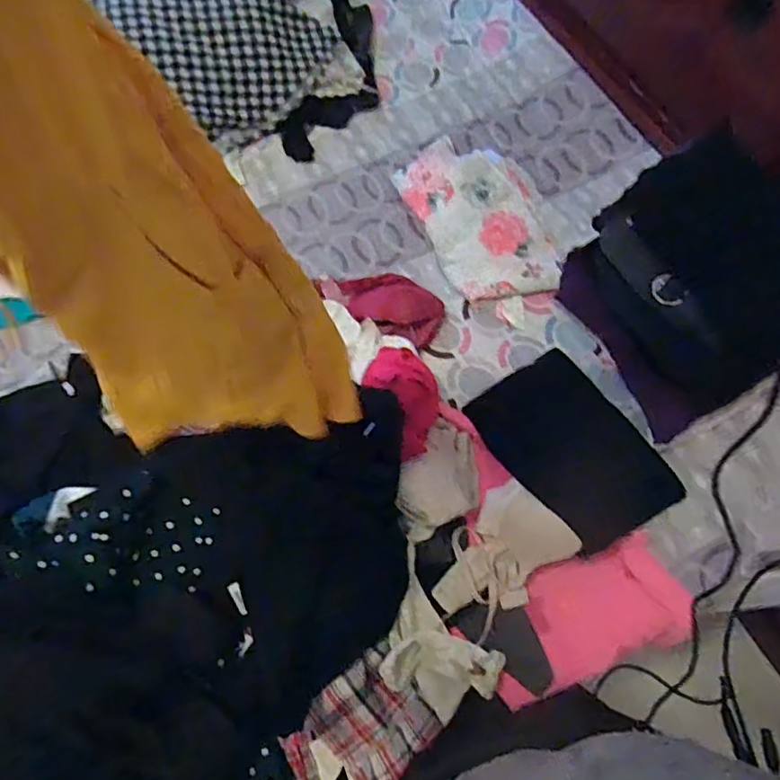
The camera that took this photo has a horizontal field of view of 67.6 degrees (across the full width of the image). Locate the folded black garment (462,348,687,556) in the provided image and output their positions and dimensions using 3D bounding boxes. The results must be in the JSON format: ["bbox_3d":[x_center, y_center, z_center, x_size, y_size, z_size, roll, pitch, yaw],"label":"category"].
[{"bbox_3d":[0.289,0.094,0.934,0.193,0.024,0.300,-37,75,0],"label":"folded black garment"}]

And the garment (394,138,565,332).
[{"bbox_3d":[0.181,-0.317,1.052,0.234,0.055,0.384,-23,69,-7],"label":"garment"}]

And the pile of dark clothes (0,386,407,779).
[{"bbox_3d":[-0.326,0.296,0.755,0.608,0.220,0.653,10,69,6],"label":"pile of dark clothes"}]

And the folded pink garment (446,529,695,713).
[{"bbox_3d":[0.265,0.330,0.837,0.322,0.026,0.152,-19,69,-6],"label":"folded pink garment"}]

